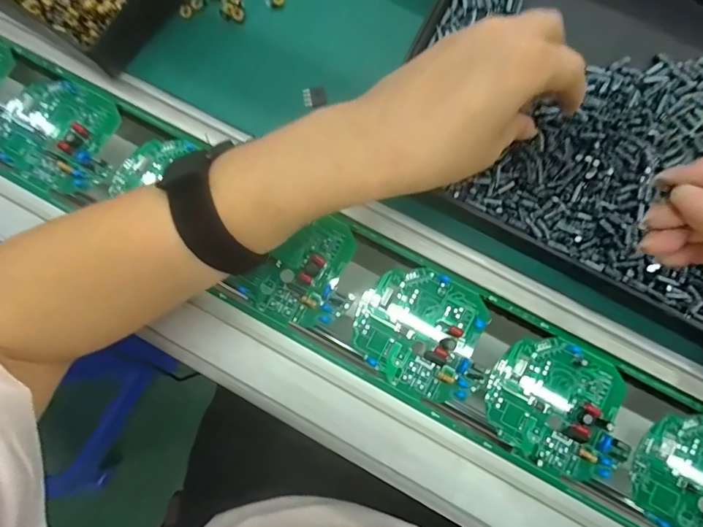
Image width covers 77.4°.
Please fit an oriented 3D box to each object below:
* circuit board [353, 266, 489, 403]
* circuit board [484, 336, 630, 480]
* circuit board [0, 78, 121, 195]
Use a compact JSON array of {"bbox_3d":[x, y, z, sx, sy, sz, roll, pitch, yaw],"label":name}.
[{"bbox_3d":[0.046,0.045,0.305,0.082,0.009,0.082,27,80,5],"label":"circuit board"},{"bbox_3d":[0.139,0.095,0.294,0.091,0.011,0.082,25,80,5],"label":"circuit board"},{"bbox_3d":[-0.225,-0.100,0.336,0.091,0.007,0.082,30,81,6],"label":"circuit board"}]

